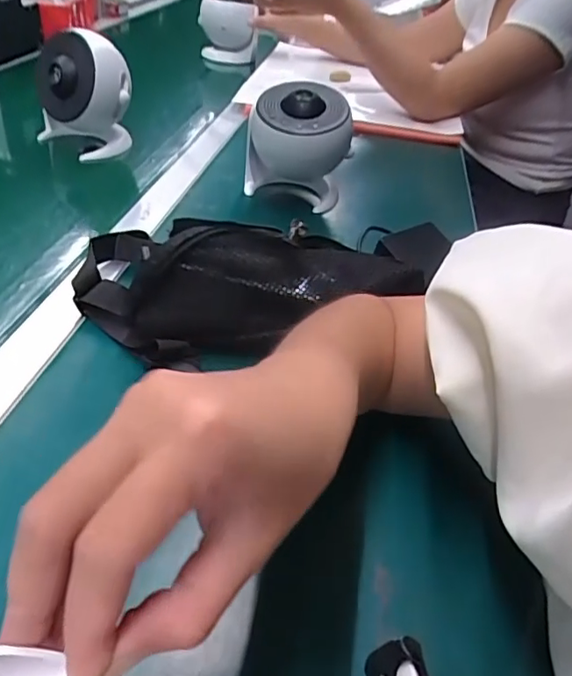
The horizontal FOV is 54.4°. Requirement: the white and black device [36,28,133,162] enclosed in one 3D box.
[{"bbox_3d":[-0.263,-0.312,0.722,0.101,0.145,0.108,-10,45,-26],"label":"white and black device"}]

